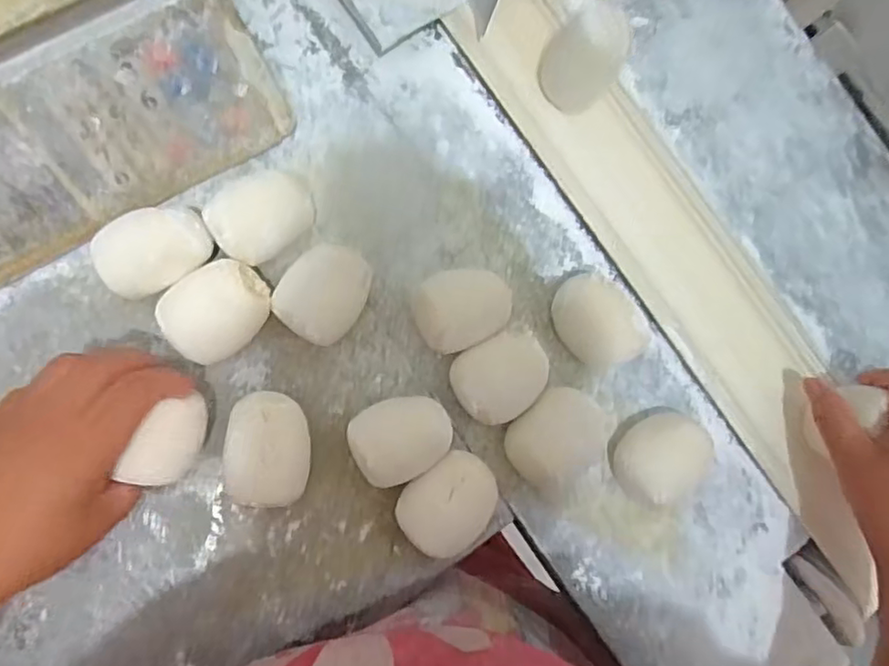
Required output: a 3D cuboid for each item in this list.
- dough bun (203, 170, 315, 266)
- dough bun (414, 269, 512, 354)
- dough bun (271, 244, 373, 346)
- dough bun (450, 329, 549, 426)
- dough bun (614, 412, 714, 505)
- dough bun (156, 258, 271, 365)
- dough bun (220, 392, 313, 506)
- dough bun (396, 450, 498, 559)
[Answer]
[{"bbox_3d":[-0.114,-0.070,0.390,0.064,0.047,0.046,-34,90,-8],"label":"dough bun"},{"bbox_3d":[0.011,-0.016,0.406,0.061,0.039,0.049,-19,88,-8],"label":"dough bun"},{"bbox_3d":[-0.076,-0.025,0.394,0.049,0.036,0.059,38,82,-3],"label":"dough bun"},{"bbox_3d":[0.035,0.029,0.406,0.061,0.036,0.050,-25,89,-8],"label":"dough bun"},{"bbox_3d":[0.143,0.082,0.410,0.050,0.036,0.057,35,82,-3],"label":"dough bun"},{"bbox_3d":[-0.137,-0.012,0.380,0.065,0.043,0.049,-41,91,-8],"label":"dough bun"},{"bbox_3d":[-0.106,0.068,0.377,0.047,0.048,0.062,1,85,-7],"label":"dough bun"},{"bbox_3d":[0.002,0.105,0.388,0.062,0.041,0.051,-36,90,-8],"label":"dough bun"}]

